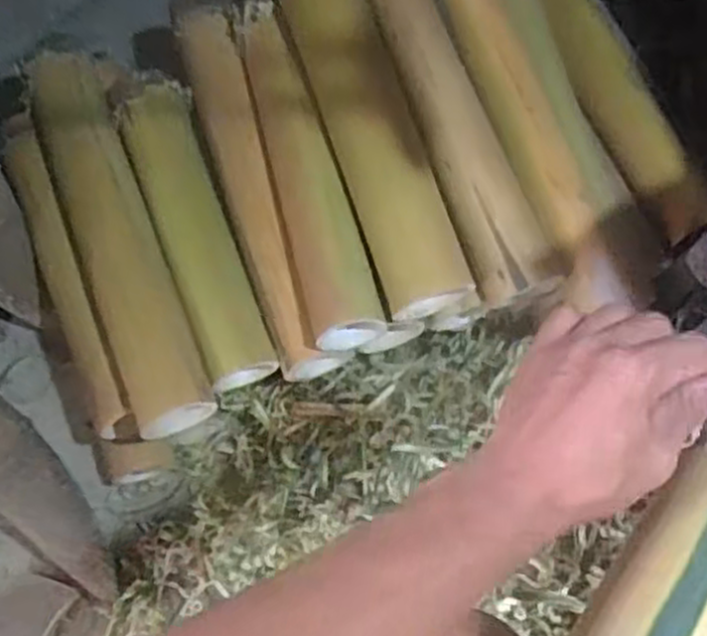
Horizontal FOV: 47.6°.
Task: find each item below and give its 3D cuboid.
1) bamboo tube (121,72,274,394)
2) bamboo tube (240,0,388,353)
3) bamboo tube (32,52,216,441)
[{"bbox_3d":[-0.156,-0.084,0.789,0.072,0.064,0.311,-17,70,-12],"label":"bamboo tube"},{"bbox_3d":[-0.051,-0.145,0.783,0.065,0.065,0.362,-13,69,-11],"label":"bamboo tube"},{"bbox_3d":[-0.233,-0.080,0.784,0.078,0.060,0.402,-19,70,-13],"label":"bamboo tube"}]

